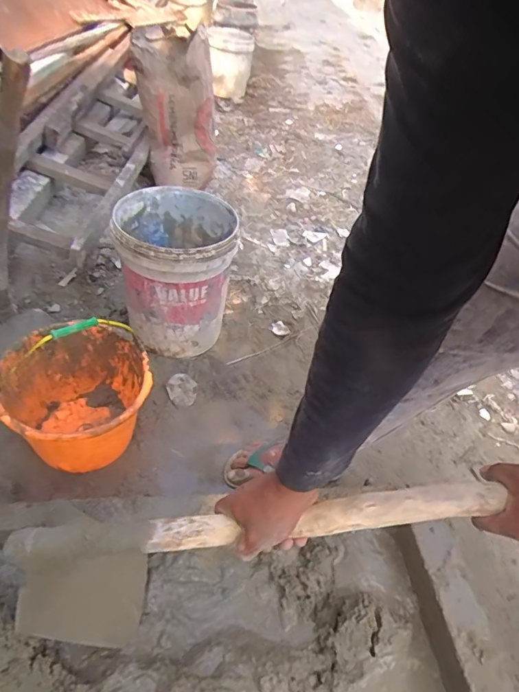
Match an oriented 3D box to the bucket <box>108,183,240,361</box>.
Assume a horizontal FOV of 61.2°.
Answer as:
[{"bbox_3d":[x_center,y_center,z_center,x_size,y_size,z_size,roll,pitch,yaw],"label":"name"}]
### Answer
[{"bbox_3d":[-0.218,-0.199,1.183,0.284,0.331,0.312,5,43,-5],"label":"bucket"}]

